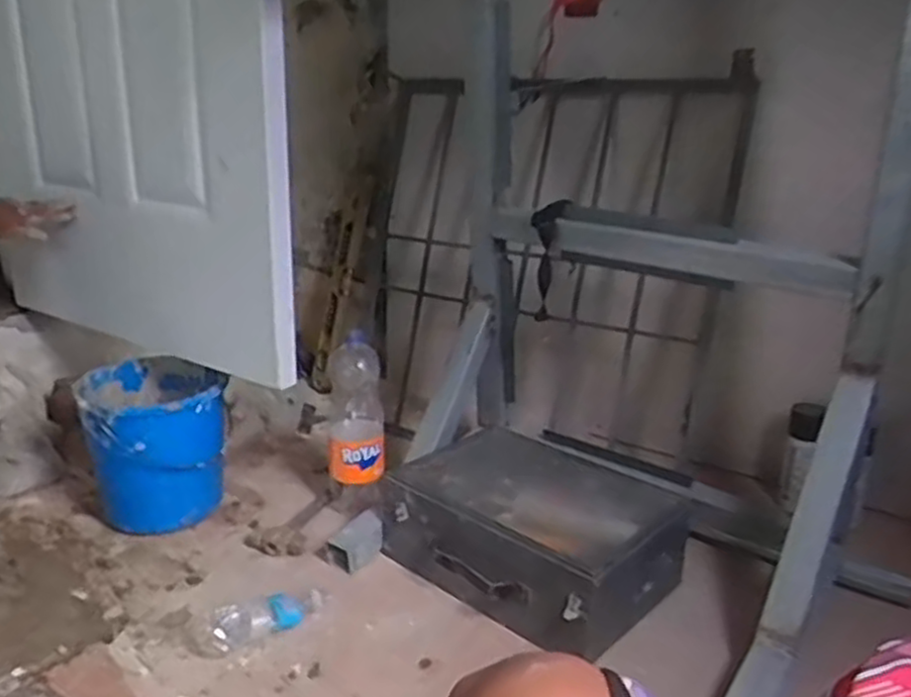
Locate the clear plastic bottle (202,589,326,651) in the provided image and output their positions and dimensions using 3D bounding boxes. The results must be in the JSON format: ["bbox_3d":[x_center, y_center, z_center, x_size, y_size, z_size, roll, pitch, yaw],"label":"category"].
[{"bbox_3d":[-0.278,0.387,1.105,0.183,0.053,0.068,-7,20,-25],"label":"clear plastic bottle"}]

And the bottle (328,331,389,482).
[{"bbox_3d":[-0.181,0.109,1.404,0.103,0.259,0.082,-1,18,-8],"label":"bottle"}]

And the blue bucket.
[{"bbox_3d":[-0.544,0.175,1.394,0.248,0.249,0.234,-3,18,-14],"label":"blue bucket"}]

